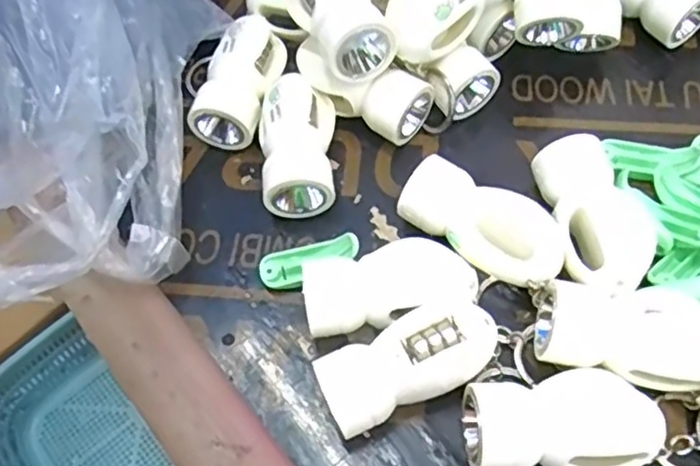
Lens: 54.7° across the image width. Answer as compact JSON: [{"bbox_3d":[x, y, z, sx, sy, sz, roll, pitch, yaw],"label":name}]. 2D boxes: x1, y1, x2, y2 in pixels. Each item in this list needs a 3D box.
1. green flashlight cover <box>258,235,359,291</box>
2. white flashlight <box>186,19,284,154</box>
[{"bbox_3d":[-0.017,0.011,0.278,0.042,0.008,0.014,-21,58,6],"label":"green flashlight cover"},{"bbox_3d":[-0.051,-0.072,0.313,0.029,0.024,0.064,17,73,10],"label":"white flashlight"}]

